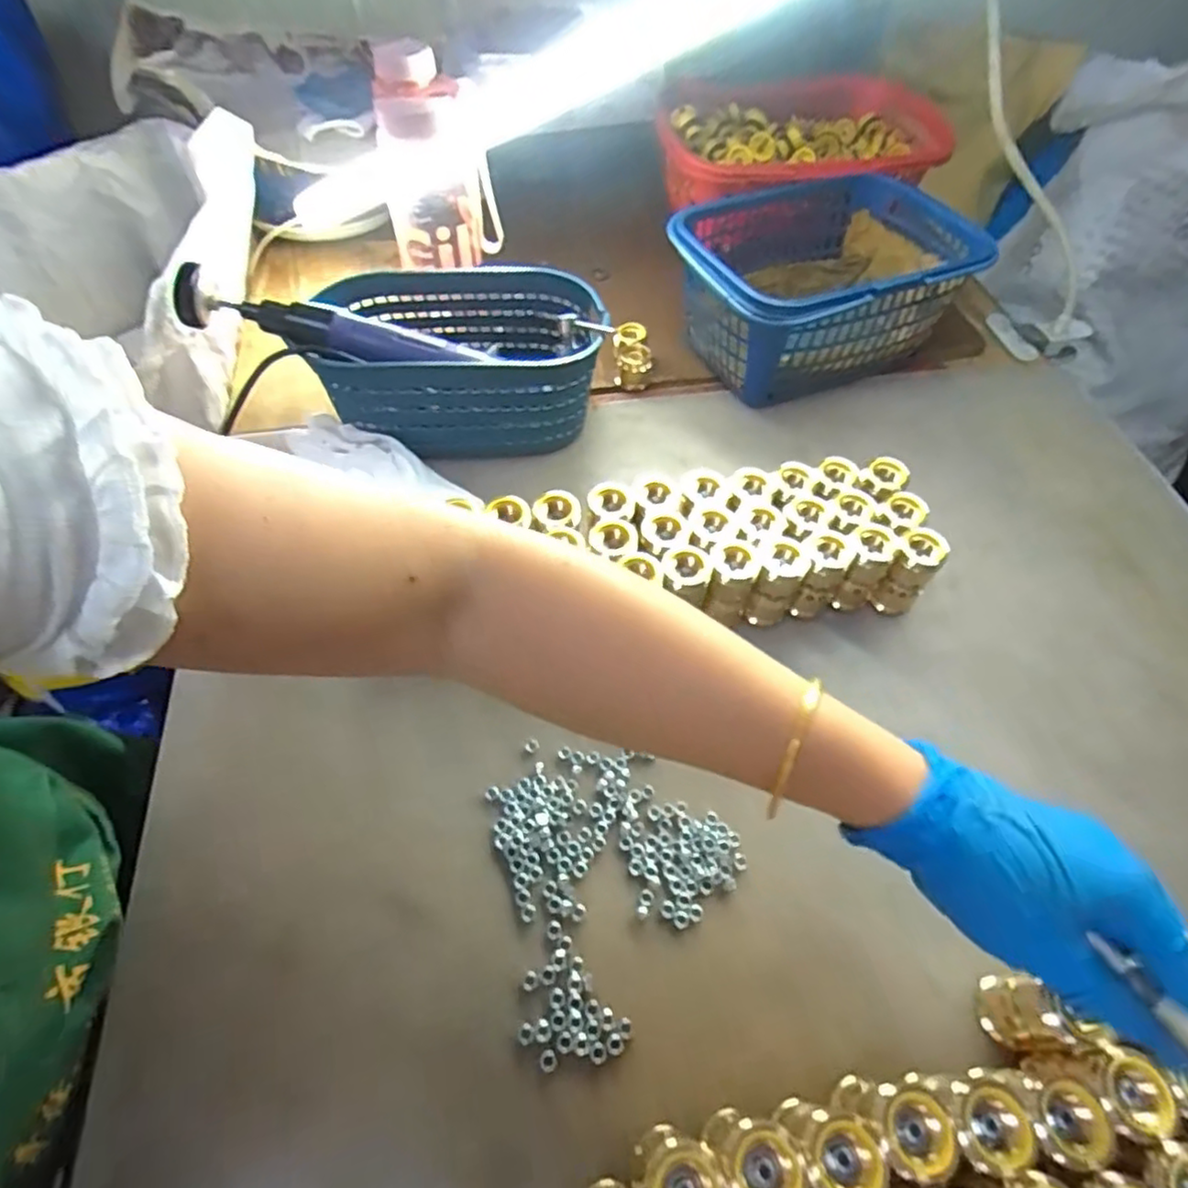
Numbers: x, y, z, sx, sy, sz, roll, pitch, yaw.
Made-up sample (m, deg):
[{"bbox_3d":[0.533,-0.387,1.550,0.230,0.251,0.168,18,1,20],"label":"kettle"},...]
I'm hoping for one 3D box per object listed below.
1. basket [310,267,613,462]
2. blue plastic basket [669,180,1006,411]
[{"bbox_3d":[-0.106,-0.194,0.555,0.219,0.087,0.141,1,56,-2],"label":"basket"},{"bbox_3d":[0.200,-0.280,0.598,0.250,0.107,0.181,-19,59,-14],"label":"blue plastic basket"}]

